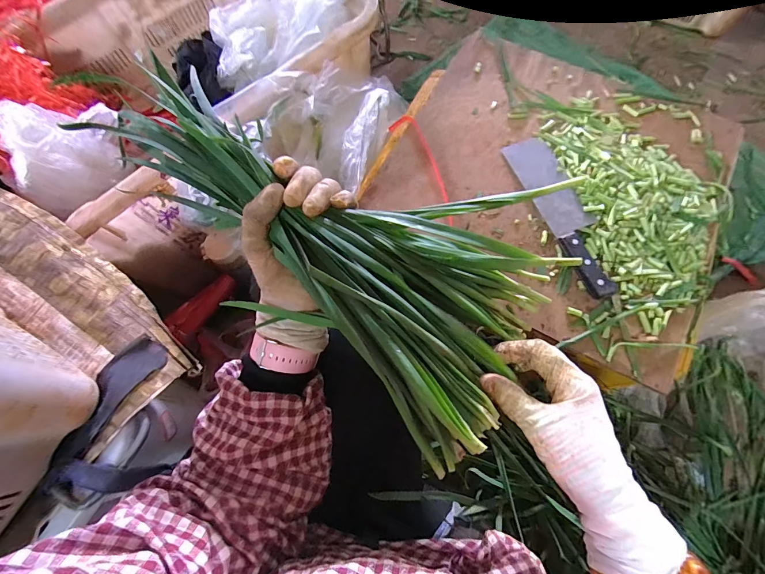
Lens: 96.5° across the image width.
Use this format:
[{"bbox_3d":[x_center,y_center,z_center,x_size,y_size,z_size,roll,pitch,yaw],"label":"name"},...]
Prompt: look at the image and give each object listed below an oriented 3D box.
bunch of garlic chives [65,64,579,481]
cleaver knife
[{"bbox_3d":[-0.050,-0.035,0.274,0.376,0.055,0.188,32,74,0],"label":"bunch of garlic chives"},{"bbox_3d":[0.265,-0.115,0.496,0.064,0.025,0.272,-17,71,-4],"label":"cleaver knife"}]

